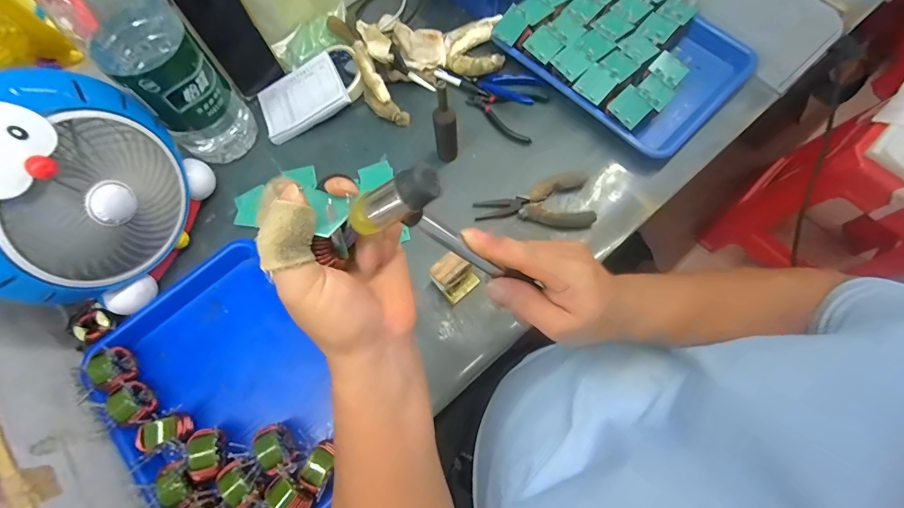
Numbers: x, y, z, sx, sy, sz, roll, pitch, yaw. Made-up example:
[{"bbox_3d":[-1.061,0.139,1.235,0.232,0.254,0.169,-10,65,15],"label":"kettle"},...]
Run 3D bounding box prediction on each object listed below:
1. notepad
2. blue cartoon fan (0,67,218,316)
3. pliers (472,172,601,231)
[{"bbox_3d":[-0.226,-0.236,0.597,0.134,0.010,0.101,-26,70,10],"label":"notepad"},{"bbox_3d":[-0.392,-0.060,0.433,0.078,0.236,0.232,18,73,8],"label":"blue cartoon fan"},{"bbox_3d":[0.112,-0.072,0.541,0.154,0.020,0.082,-3,72,1],"label":"pliers"}]

